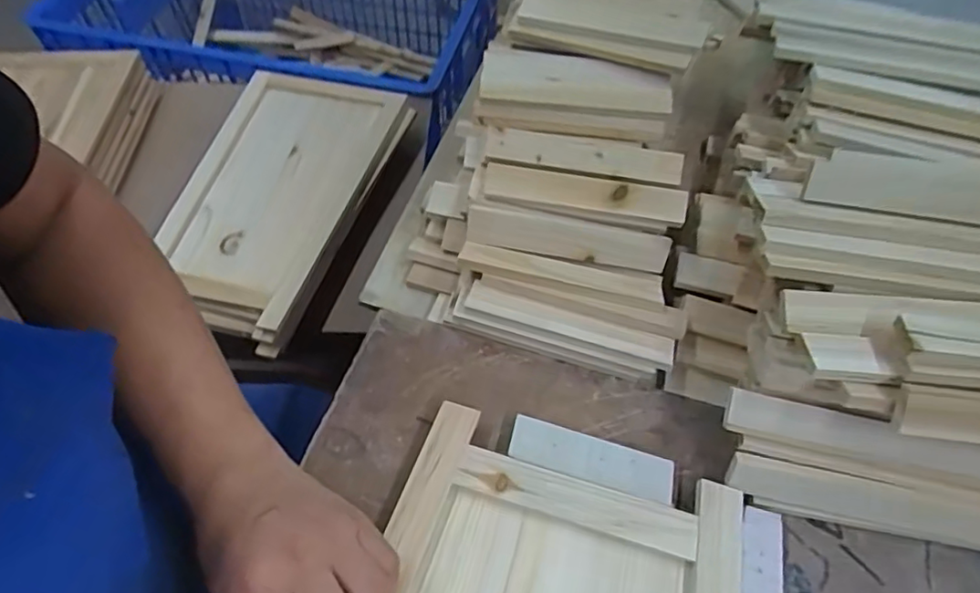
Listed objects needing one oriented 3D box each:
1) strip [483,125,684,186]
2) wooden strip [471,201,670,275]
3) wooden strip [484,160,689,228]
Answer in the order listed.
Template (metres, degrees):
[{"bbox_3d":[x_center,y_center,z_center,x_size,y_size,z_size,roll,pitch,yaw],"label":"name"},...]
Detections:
[{"bbox_3d":[0.075,-0.114,0.472,0.154,0.010,0.035,10,67,2],"label":"strip"},{"bbox_3d":[0.060,-0.045,0.462,0.155,0.009,0.031,11,97,2],"label":"wooden strip"},{"bbox_3d":[0.074,-0.080,0.462,0.154,0.008,0.030,11,80,4],"label":"wooden strip"}]

